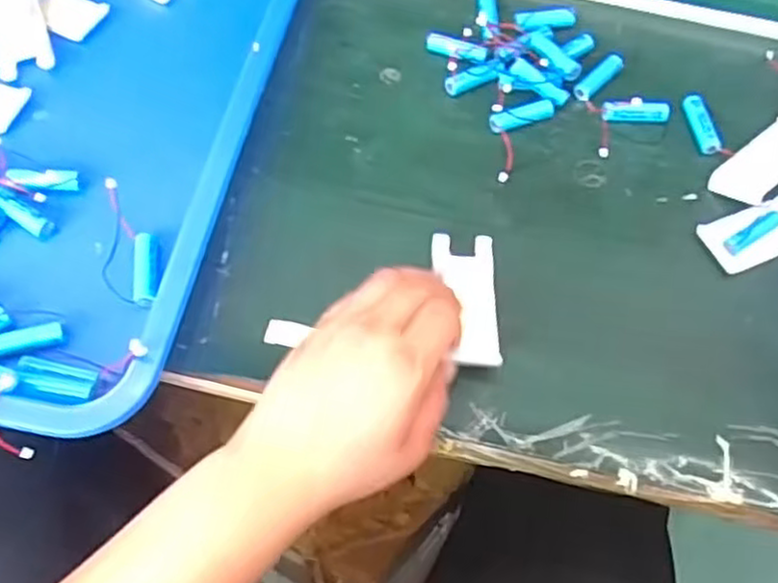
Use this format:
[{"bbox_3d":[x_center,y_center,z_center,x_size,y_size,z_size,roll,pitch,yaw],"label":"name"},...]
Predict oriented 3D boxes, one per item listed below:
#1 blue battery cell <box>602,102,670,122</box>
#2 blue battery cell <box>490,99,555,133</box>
[{"bbox_3d":[0.192,-0.140,0.551,0.051,0.017,0.014,1,60,-4],"label":"blue battery cell"},{"bbox_3d":[0.102,-0.134,0.547,0.052,0.012,0.014,-17,63,-13],"label":"blue battery cell"}]

